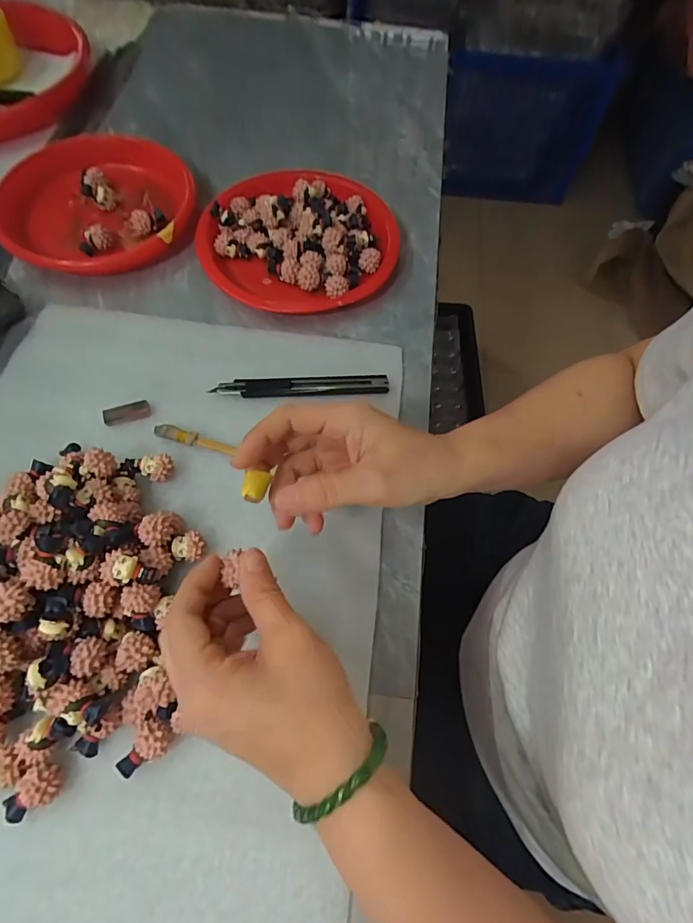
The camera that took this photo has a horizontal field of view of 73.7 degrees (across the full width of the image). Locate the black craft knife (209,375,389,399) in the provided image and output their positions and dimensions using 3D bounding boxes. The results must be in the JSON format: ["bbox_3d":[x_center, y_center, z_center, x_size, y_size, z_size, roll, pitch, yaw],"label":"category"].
[{"bbox_3d":[-0.035,-0.060,0.369,0.136,0.006,0.016,-1,64,-3],"label":"black craft knife"}]

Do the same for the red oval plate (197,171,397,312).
[{"bbox_3d":[-0.044,-0.209,0.425,0.176,0.037,0.165,2,64,-2],"label":"red oval plate"}]

